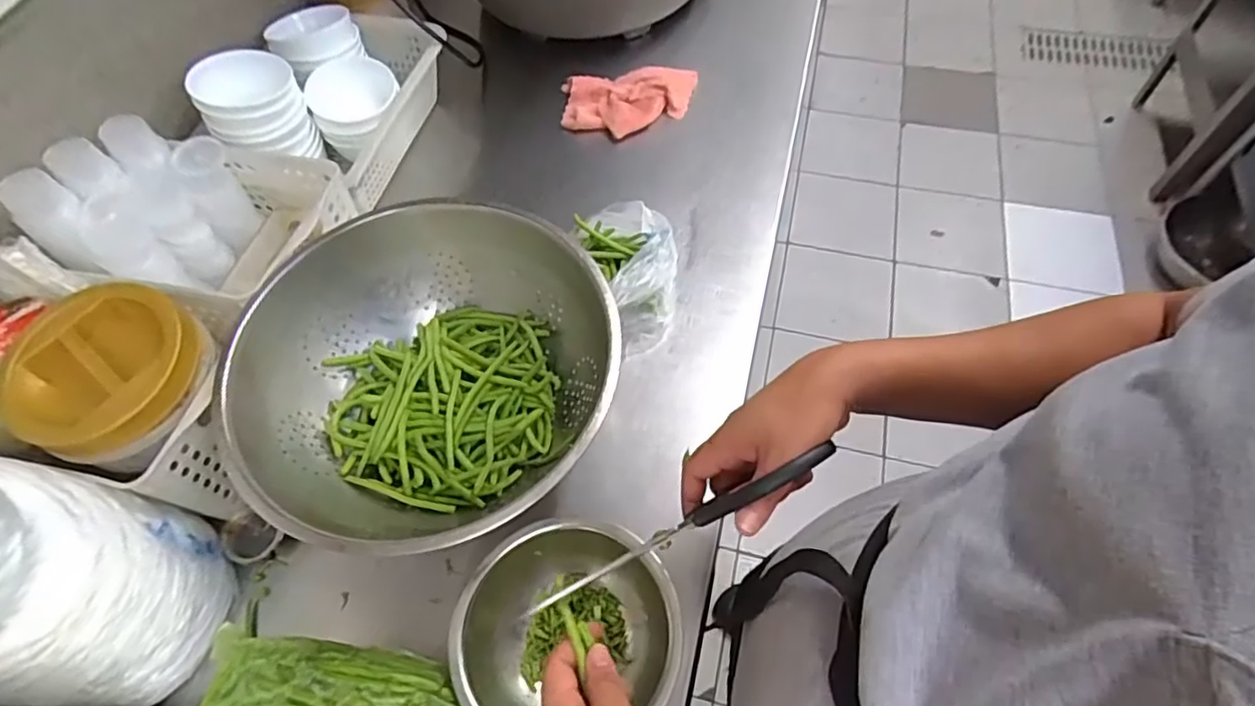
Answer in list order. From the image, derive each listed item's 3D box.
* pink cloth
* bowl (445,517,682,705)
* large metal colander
[{"bbox_3d":[0.006,-0.350,0.857,0.187,0.043,0.104,-9,60,-2],"label":"pink cloth"},{"bbox_3d":[-0.050,0.219,0.497,0.171,0.063,0.153,-22,61,-9],"label":"bowl"},{"bbox_3d":[-0.171,0.030,0.578,0.322,0.138,0.315,-1,60,3],"label":"large metal colander"}]

